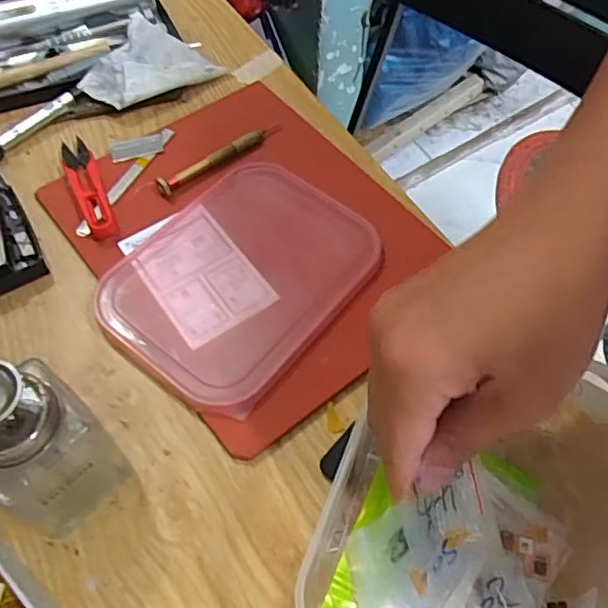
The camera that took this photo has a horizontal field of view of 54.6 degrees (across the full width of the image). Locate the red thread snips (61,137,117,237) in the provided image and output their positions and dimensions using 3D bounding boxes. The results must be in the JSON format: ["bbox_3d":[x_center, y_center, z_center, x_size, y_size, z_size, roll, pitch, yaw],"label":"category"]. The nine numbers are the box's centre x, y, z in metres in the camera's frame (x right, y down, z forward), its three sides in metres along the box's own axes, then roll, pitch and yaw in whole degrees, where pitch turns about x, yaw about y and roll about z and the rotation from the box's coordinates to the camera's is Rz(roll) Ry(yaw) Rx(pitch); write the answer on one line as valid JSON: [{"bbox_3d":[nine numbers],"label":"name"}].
[{"bbox_3d":[-0.153,-0.084,0.414,0.021,0.013,0.102,-20,63,-14],"label":"red thread snips"}]

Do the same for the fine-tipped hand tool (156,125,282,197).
[{"bbox_3d":[-0.060,-0.108,0.432,0.106,0.011,0.010,-35,67,-21],"label":"fine-tipped hand tool"}]

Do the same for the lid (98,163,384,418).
[{"bbox_3d":[-0.038,-0.020,0.385,0.129,0.013,0.174,34,64,16],"label":"lid"}]

